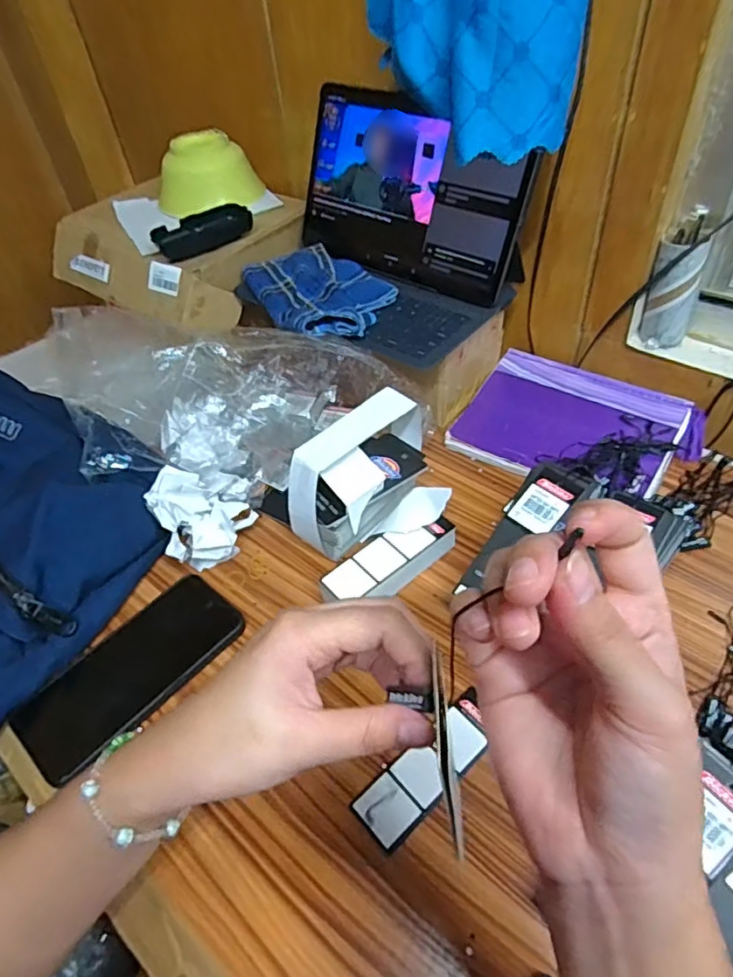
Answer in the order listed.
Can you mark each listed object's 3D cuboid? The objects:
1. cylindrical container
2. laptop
[{"bbox_3d":[0.293,-0.188,0.559,0.045,0.097,0.036,18,51,21],"label":"cylindrical container"},{"bbox_3d":[0.009,-0.274,0.593,0.183,0.151,0.269,-37,54,-26],"label":"laptop"}]

